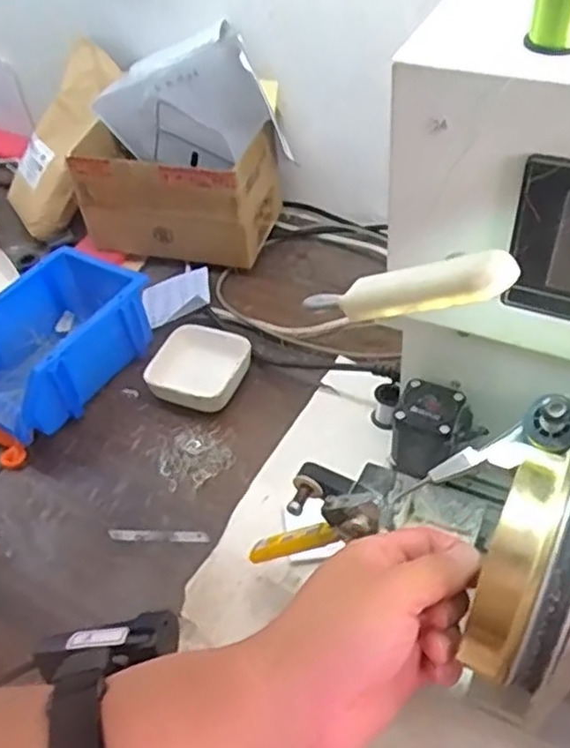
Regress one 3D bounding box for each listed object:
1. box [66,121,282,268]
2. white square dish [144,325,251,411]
[{"bbox_3d":[-0.120,-0.204,0.784,0.194,0.124,0.112,12,50,19],"label":"box"},{"bbox_3d":[-0.080,-0.008,0.662,0.085,0.027,0.096,12,47,18],"label":"white square dish"}]

